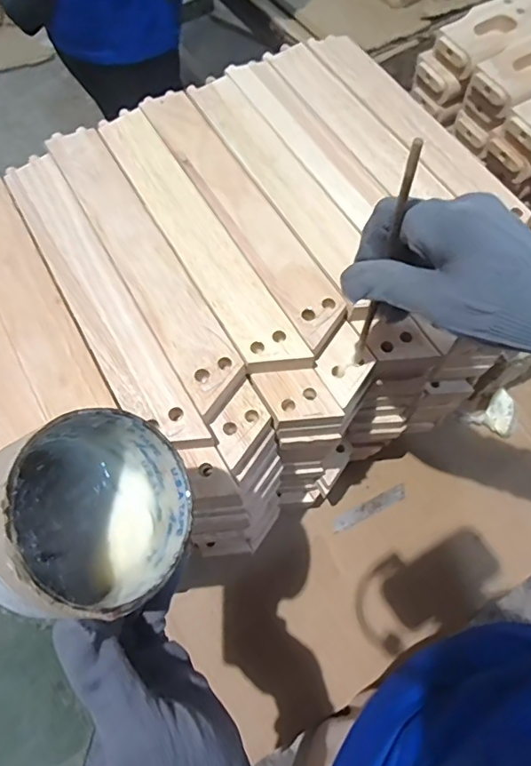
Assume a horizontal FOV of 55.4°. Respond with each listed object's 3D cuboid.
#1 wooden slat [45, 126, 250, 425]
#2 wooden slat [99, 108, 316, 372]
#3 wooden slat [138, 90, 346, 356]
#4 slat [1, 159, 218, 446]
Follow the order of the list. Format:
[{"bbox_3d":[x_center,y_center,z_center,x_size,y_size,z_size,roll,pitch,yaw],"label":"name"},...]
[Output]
[{"bbox_3d":[-0.097,-0.103,0.392,0.044,0.013,0.291,-28,70,-12],"label":"wooden slat"},{"bbox_3d":[-0.058,-0.123,0.400,0.044,0.012,0.284,-28,70,-12],"label":"wooden slat"},{"bbox_3d":[-0.023,-0.148,0.411,0.044,0.014,0.289,-28,70,-12],"label":"wooden slat"},{"bbox_3d":[-0.129,-0.073,0.377,0.043,0.012,0.282,-28,70,-12],"label":"slat"}]

